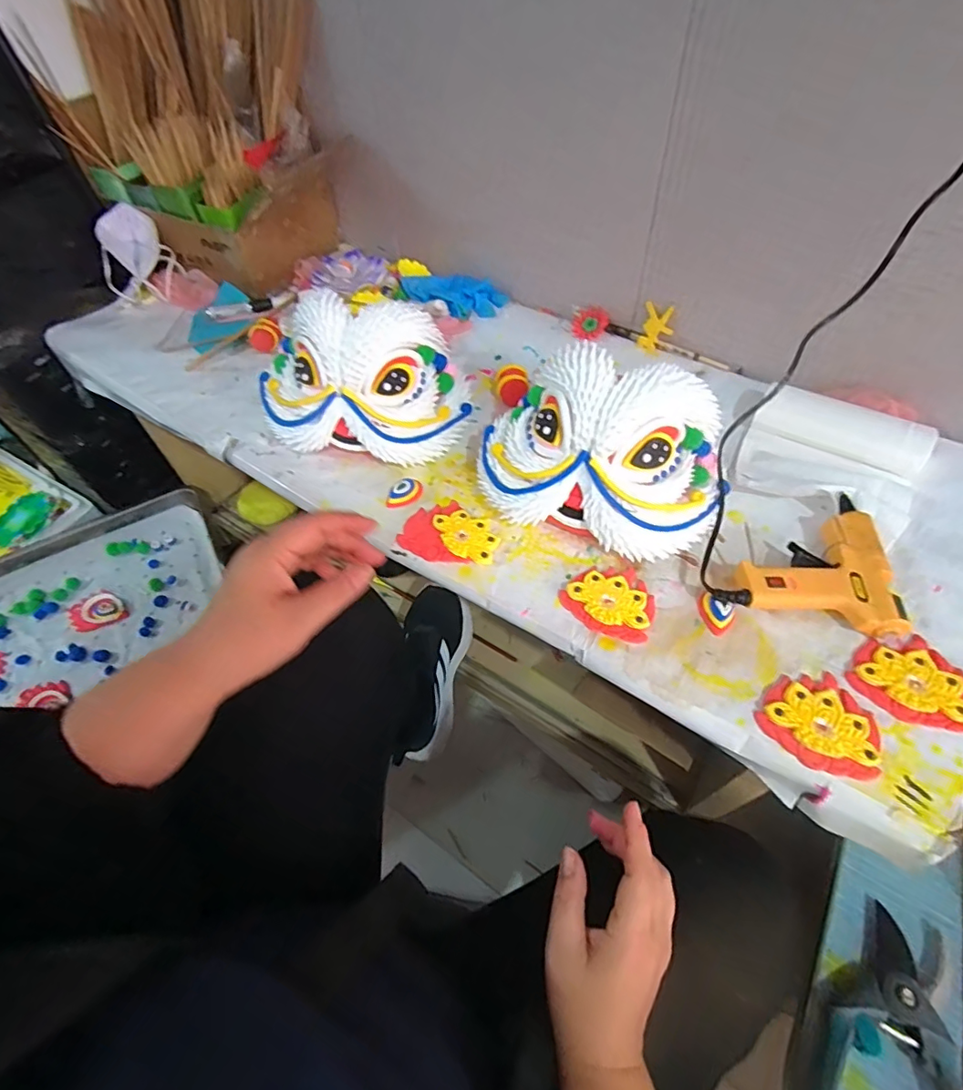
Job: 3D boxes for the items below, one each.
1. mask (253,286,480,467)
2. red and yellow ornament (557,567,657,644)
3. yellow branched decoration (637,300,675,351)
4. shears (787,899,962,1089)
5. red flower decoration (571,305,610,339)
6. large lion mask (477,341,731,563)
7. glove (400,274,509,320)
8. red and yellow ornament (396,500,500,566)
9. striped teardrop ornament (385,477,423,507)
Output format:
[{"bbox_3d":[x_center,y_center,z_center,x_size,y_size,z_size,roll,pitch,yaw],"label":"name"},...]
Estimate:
[{"bbox_3d":[-0.132,-0.169,0.564,0.232,0.140,0.127,0,54,4],"label":"mask"},{"bbox_3d":[0.113,0.046,0.466,0.078,0.011,0.070,21,58,18],"label":"red and yellow ornament"},{"bbox_3d":[0.223,-0.276,0.674,0.039,0.055,0.015,25,34,29],"label":"yellow branched decoration"},{"bbox_3d":[0.295,0.367,0.388,0.129,0.028,0.170,7,55,9],"label":"shears"},{"bbox_3d":[0.146,-0.298,0.711,0.044,0.004,0.047,-1,81,9],"label":"red flower decoration"},{"bbox_3d":[0.103,-0.081,0.477,0.231,0.134,0.131,15,56,14],"label":"large lion mask"},{"bbox_3d":[-0.041,-0.368,0.782,0.144,0.027,0.087,29,61,23],"label":"glove"},{"bbox_3d":[-0.031,-0.010,0.518,0.097,0.013,0.069,29,61,23],"label":"red and yellow ornament"},{"bbox_3d":[-0.080,-0.056,0.551,0.022,0.019,0.044,36,64,26],"label":"striped teardrop ornament"}]

